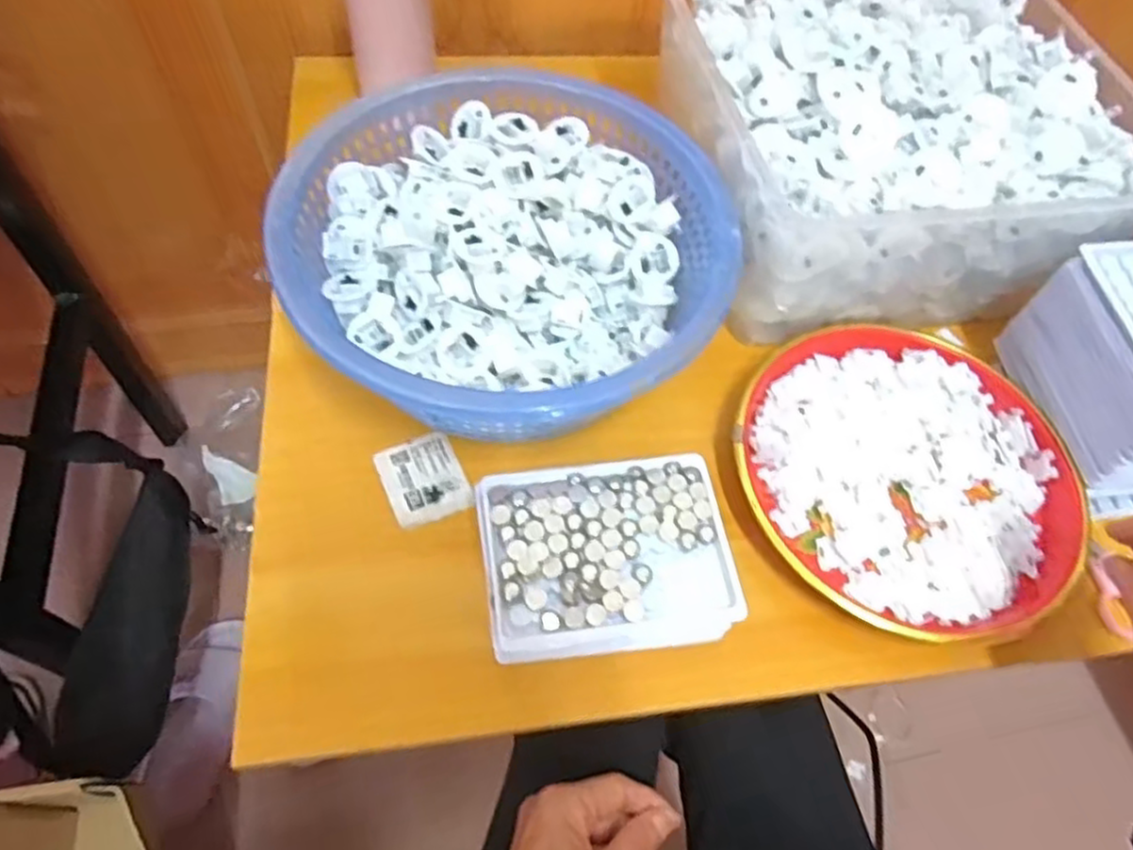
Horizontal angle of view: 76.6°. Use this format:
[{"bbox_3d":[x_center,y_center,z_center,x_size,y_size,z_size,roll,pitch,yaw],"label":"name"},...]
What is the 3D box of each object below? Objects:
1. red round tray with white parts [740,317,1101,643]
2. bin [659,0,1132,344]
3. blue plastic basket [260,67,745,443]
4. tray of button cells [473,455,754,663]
[{"bbox_3d":[0.217,0.029,0.468,0.213,0.024,0.208,2,61,-3],"label":"red round tray with white parts"},{"bbox_3d":[0.232,-0.222,0.534,0.288,0.131,0.278,-7,62,-8],"label":"bin"},{"bbox_3d":[-0.036,-0.106,0.464,0.265,0.085,0.269,2,61,-3],"label":"blue plastic basket"},{"bbox_3d":[0.022,0.068,0.388,0.131,0.014,0.103,-6,61,-7],"label":"tray of button cells"}]

